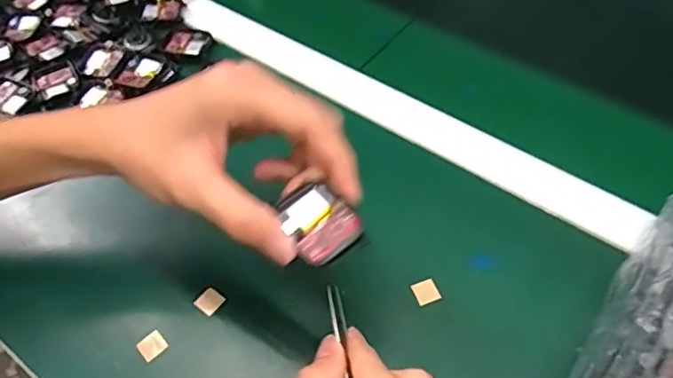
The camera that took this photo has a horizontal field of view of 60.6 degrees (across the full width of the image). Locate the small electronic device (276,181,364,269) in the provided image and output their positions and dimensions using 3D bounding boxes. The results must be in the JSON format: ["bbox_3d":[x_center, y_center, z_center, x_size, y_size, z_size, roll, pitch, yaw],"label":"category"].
[{"bbox_3d":[-0.009,0.017,0.295,0.034,0.010,0.042,-25,55,-17],"label":"small electronic device"}]

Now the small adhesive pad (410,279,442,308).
[{"bbox_3d":[0.059,0.068,0.380,0.016,0.004,0.015,-18,54,-12],"label":"small adhesive pad"}]

